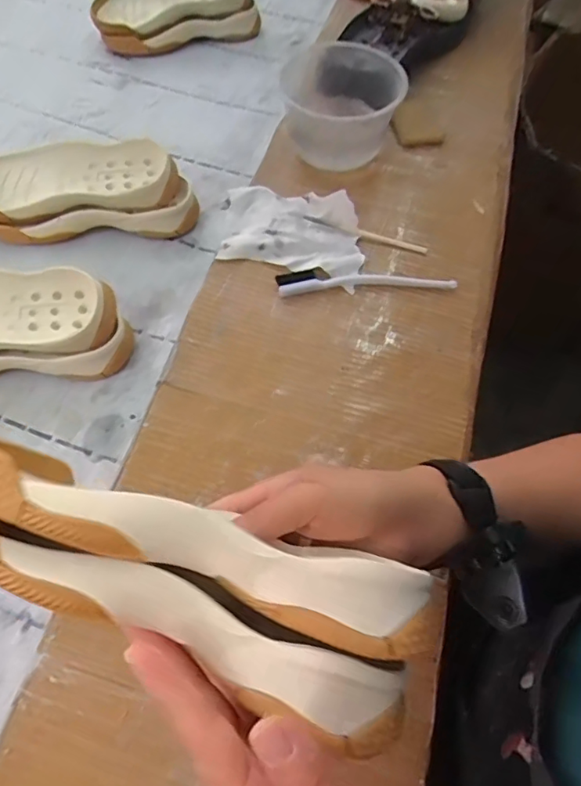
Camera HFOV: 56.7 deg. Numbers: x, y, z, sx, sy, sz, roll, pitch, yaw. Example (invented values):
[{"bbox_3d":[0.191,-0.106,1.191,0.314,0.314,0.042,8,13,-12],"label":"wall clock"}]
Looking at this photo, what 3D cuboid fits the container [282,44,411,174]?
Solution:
[{"bbox_3d":[0.054,-0.311,0.587,0.126,0.080,0.133,7,62,2],"label":"container"}]

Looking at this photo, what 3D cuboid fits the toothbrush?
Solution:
[{"bbox_3d":[0.073,-0.108,0.516,0.169,0.014,0.025,-4,62,-3],"label":"toothbrush"}]

